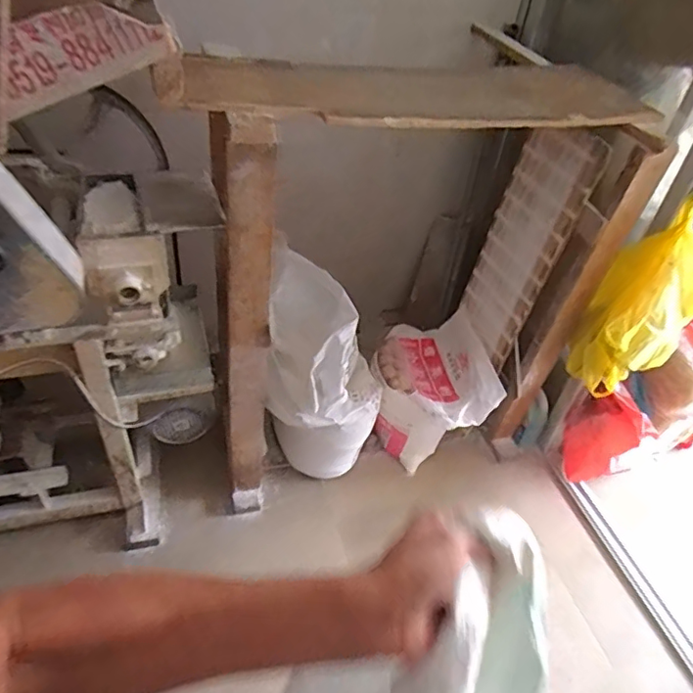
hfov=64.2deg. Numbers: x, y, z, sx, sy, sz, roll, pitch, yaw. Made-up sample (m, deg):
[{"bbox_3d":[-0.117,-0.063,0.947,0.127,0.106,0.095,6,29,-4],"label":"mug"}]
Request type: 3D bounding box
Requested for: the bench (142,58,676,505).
[{"bbox_3d":[0.110,-0.165,1.519,1.059,1.065,0.444,-9,44,-17],"label":"bench"}]

